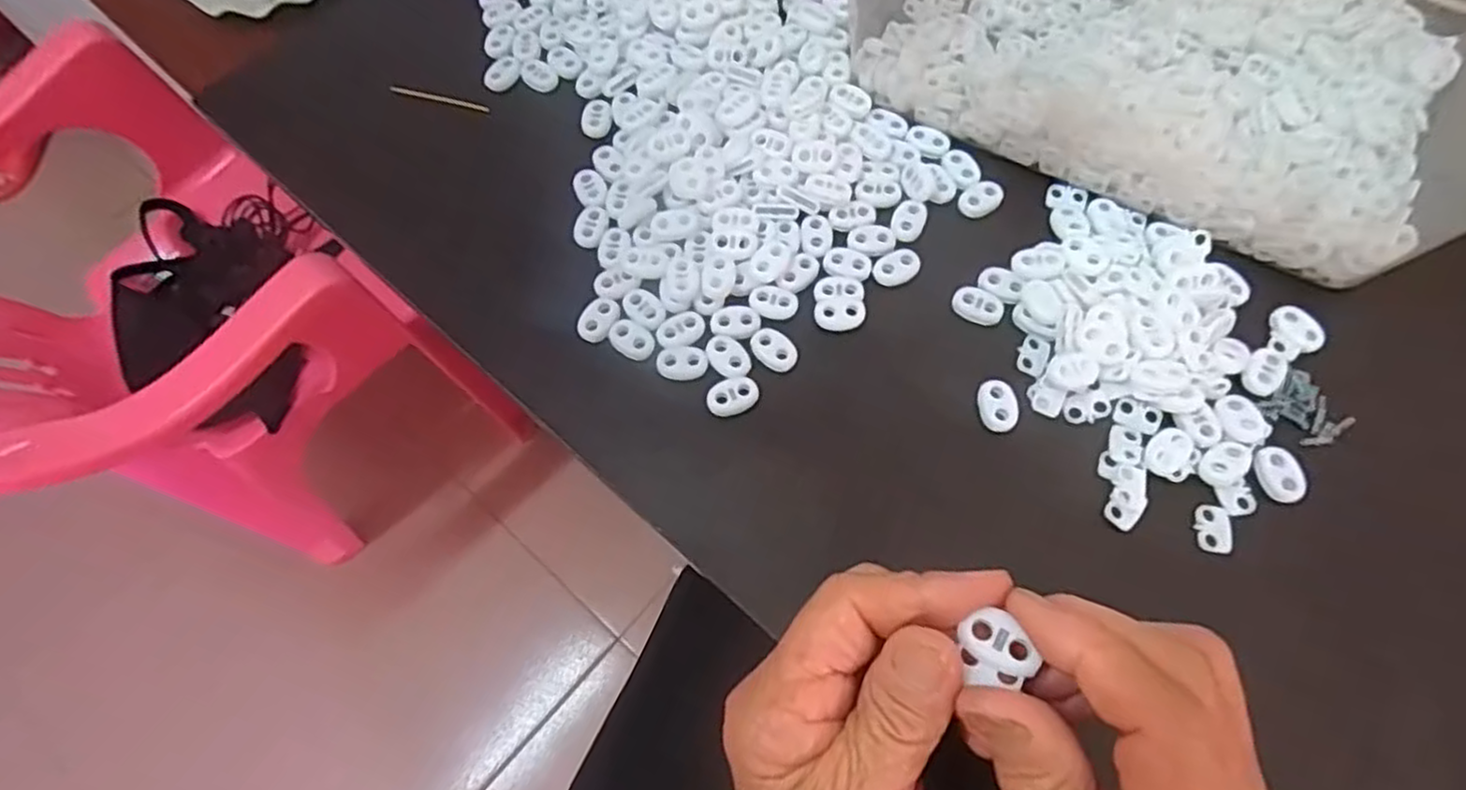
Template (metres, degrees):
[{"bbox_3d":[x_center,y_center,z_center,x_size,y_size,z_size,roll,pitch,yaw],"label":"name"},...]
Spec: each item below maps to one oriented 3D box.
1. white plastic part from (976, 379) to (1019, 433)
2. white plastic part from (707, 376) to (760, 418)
[{"bbox_3d":[0.113,0.004,0.311,0.016,0.004,0.022,-3,67,2],"label":"white plastic part"},{"bbox_3d":[0.000,0.000,0.317,0.023,0.004,0.017,-20,68,-5],"label":"white plastic part"}]

